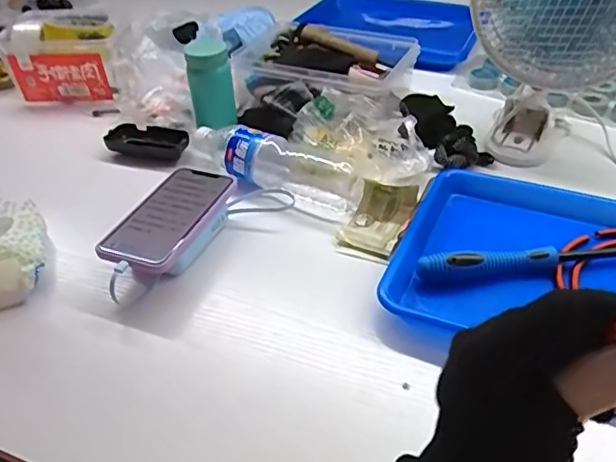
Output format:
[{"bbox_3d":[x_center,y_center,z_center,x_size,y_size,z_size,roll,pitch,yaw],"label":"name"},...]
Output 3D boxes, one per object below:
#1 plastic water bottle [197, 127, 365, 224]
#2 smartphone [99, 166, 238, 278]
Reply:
[{"bbox_3d":[-0.038,-0.086,0.675,0.219,0.053,0.072,25,46,28],"label":"plastic water bottle"},{"bbox_3d":[-0.142,-0.019,0.587,0.077,0.015,0.165,14,41,14],"label":"smartphone"}]

